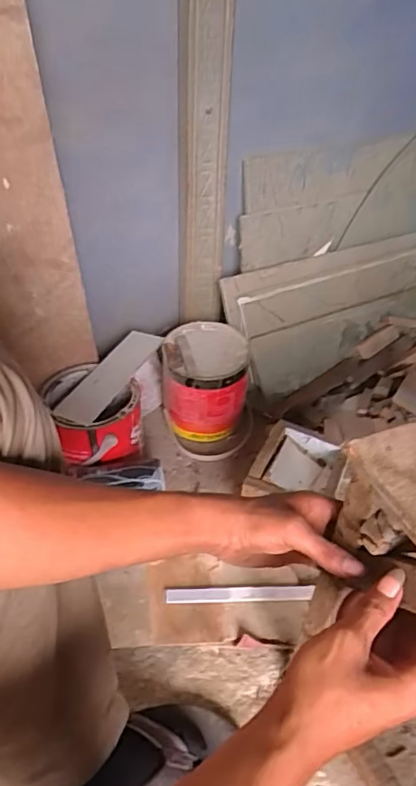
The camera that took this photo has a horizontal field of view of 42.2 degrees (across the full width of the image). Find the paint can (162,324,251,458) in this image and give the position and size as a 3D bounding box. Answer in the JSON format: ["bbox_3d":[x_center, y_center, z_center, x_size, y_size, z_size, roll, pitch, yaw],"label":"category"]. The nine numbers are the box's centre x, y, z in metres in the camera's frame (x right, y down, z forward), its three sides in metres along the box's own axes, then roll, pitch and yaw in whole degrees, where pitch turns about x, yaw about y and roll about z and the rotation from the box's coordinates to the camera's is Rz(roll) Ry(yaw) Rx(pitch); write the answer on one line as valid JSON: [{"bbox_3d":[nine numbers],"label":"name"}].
[{"bbox_3d":[0.000,-0.004,0.953,0.158,0.164,0.172,3,40,0],"label":"paint can"}]

